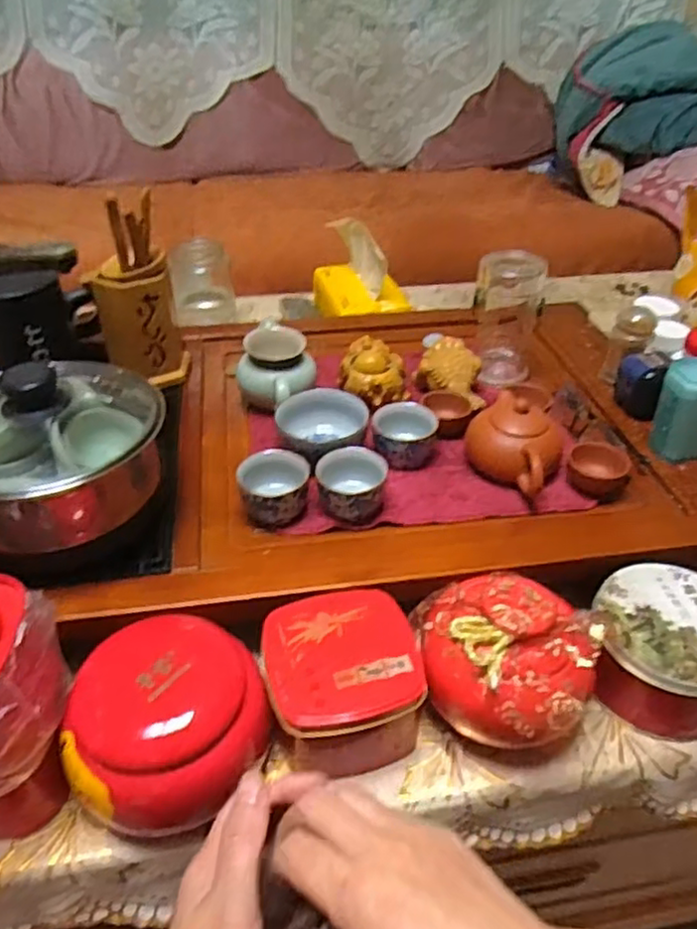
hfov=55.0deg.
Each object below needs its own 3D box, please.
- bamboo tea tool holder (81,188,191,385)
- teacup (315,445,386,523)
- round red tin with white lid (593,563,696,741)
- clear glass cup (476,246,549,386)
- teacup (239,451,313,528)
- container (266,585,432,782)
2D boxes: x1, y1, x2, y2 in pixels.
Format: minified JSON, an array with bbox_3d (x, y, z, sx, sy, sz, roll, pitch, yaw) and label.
[{"bbox_3d":[-0.212,-0.165,0.652,0.081,0.167,0.064,-10,39,-13],"label":"bamboo tea tool holder"},{"bbox_3d":[0.002,0.018,0.539,0.055,0.047,0.045,4,38,5],"label":"teacup"},{"bbox_3d":[0.226,0.130,0.479,0.101,0.067,0.102,0,38,0],"label":"round red tin with white lid"},{"bbox_3d":[0.165,-0.156,0.703,0.063,0.134,0.061,10,39,11],"label":"clear glass cup"},{"bbox_3d":[-0.059,0.022,0.538,0.057,0.046,0.049,-3,38,-4],"label":"teacup"},{"bbox_3d":[-0.009,0.147,0.454,0.105,0.066,0.099,-10,39,-13],"label":"container"}]

